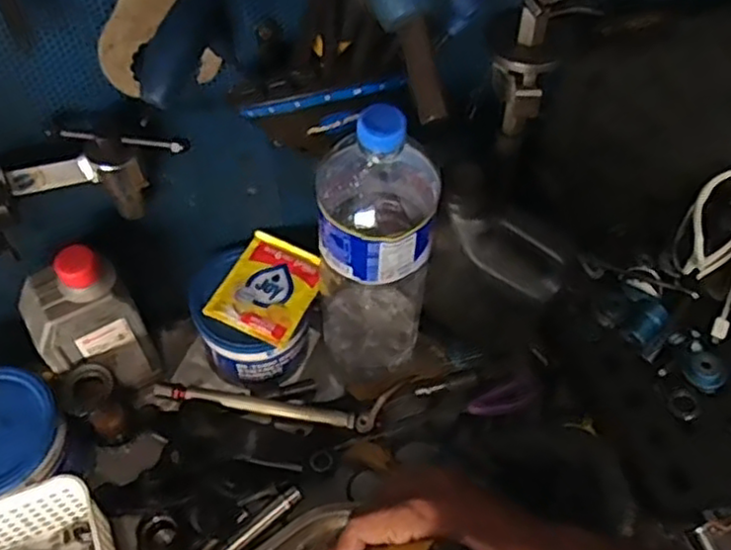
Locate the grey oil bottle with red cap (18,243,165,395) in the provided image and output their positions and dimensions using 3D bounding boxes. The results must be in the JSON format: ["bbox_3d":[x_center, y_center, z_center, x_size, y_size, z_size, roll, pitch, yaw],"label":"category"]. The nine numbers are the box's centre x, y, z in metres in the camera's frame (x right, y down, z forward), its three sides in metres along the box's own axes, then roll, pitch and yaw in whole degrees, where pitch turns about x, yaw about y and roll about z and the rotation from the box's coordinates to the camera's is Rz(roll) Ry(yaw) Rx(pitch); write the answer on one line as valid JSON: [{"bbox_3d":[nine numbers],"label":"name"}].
[{"bbox_3d":[-0.230,0.046,0.581,0.083,0.168,0.050,-19,59,-13],"label":"grey oil bottle with red cap"}]

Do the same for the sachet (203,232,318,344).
[{"bbox_3d":[-0.086,0.011,0.617,0.078,0.011,0.096,22,59,13],"label":"sachet"}]

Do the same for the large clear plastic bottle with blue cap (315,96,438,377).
[{"bbox_3d":[0.009,-0.013,0.570,0.085,0.315,0.090,1,56,0],"label":"large clear plastic bottle with blue cap"}]

